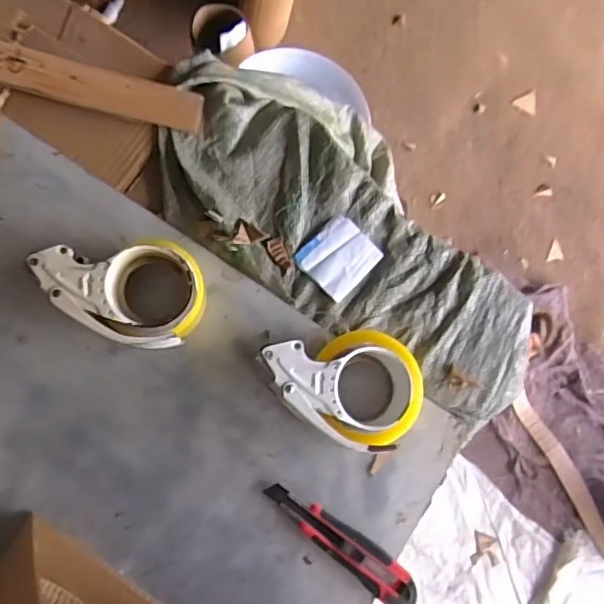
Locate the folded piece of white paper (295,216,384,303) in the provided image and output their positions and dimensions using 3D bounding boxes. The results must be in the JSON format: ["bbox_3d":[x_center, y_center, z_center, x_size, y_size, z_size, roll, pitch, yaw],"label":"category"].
[{"bbox_3d":[0.041,-0.049,0.613,0.068,0.005,0.077,44,81,0],"label":"folded piece of white paper"}]

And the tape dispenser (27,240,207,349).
[{"bbox_3d":[-0.170,-0.003,0.550,0.144,0.069,0.104,-8,84,-7],"label":"tape dispenser"}]

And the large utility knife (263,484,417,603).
[{"bbox_3d":[0.041,0.241,0.560,0.177,0.018,0.037,39,81,0],"label":"large utility knife"}]

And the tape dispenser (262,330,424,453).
[{"bbox_3d":[0.042,0.089,0.557,0.146,0.071,0.113,-9,84,-7],"label":"tape dispenser"}]

